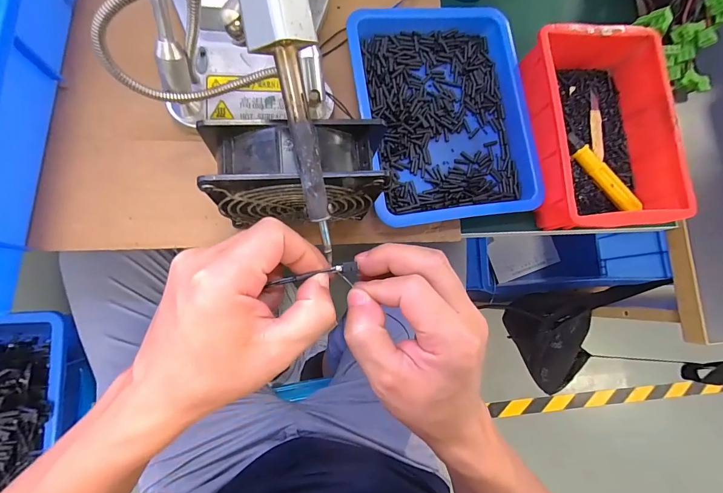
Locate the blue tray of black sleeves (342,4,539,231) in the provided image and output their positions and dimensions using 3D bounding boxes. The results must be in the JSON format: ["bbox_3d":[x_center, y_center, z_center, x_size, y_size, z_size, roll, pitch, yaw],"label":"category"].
[{"bbox_3d":[0.082,-0.136,0.349,0.167,0.028,0.222,-8,83,-11],"label":"blue tray of black sleeves"}]

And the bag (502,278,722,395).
[{"bbox_3d":[0.402,0.138,0.537,0.090,0.375,0.192,-26,88,-38],"label":"bag"}]

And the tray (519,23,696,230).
[{"bbox_3d":[0.240,-0.120,0.358,0.132,0.055,0.193,-5,84,-9],"label":"tray"}]

